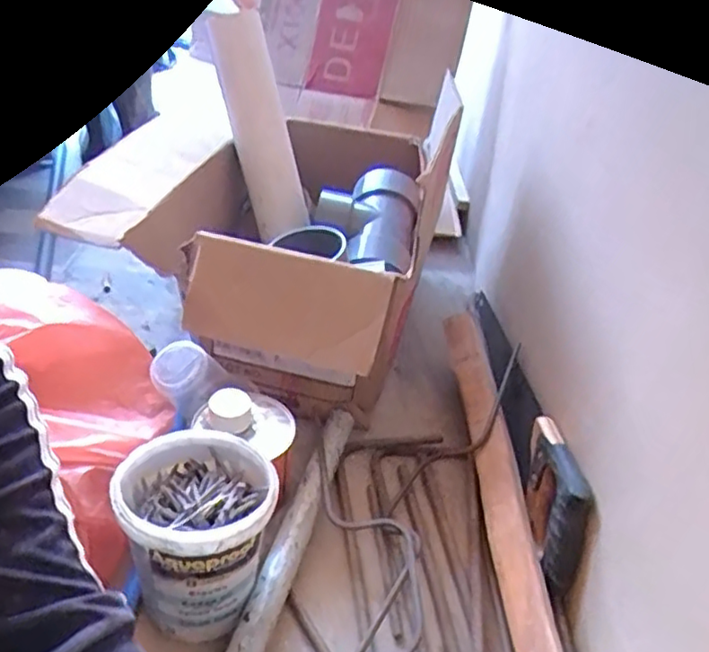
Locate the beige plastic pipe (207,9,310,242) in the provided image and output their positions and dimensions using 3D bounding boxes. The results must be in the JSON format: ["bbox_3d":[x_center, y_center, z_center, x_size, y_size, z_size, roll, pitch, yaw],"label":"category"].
[{"bbox_3d":[-0.128,-0.273,0.914,0.069,0.295,0.062,-22,16,-35],"label":"beige plastic pipe"}]

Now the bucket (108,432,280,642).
[{"bbox_3d":[-0.131,0.173,0.556,0.115,0.135,0.117,5,35,-4],"label":"bucket"}]

